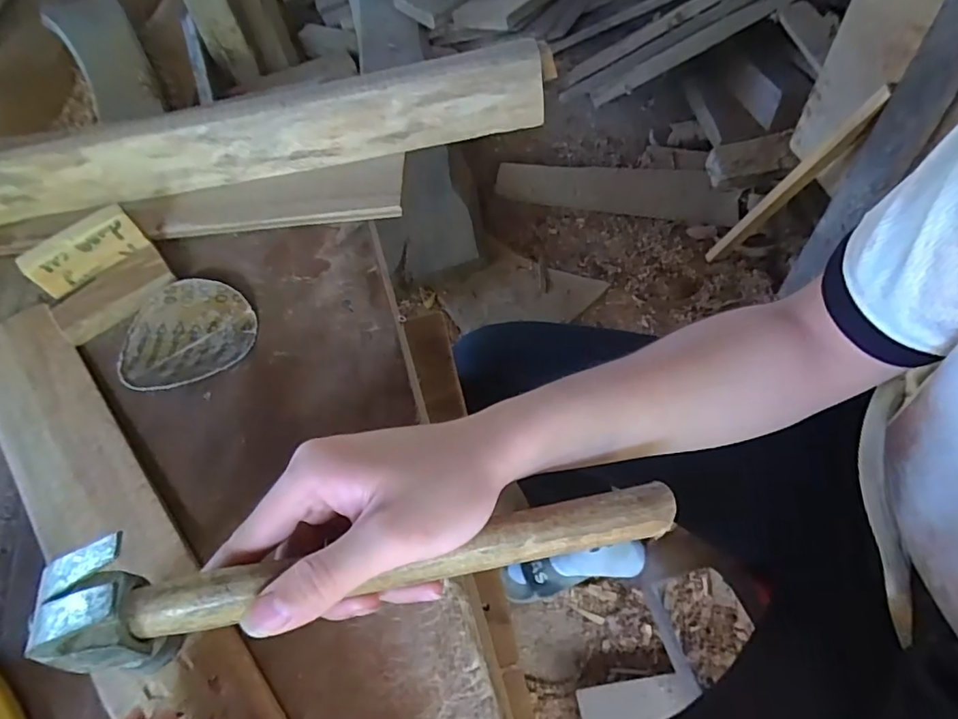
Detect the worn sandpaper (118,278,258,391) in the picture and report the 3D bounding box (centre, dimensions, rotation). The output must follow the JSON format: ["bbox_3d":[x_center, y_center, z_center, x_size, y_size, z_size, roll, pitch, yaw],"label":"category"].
[{"bbox_3d":[-0.205,-0.019,0.368,0.091,0.012,0.084,-21,59,-9],"label":"worn sandpaper"}]

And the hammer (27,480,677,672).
[{"bbox_3d":[-0.027,0.089,0.238,0.267,0.077,0.032,-3,55,-21],"label":"hammer"}]

